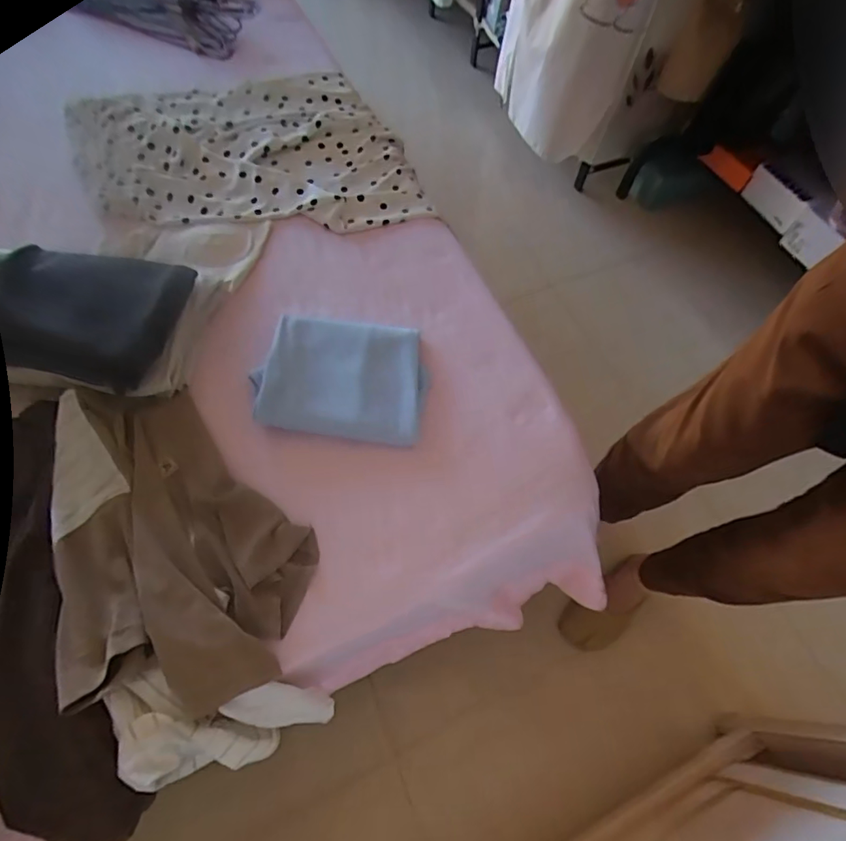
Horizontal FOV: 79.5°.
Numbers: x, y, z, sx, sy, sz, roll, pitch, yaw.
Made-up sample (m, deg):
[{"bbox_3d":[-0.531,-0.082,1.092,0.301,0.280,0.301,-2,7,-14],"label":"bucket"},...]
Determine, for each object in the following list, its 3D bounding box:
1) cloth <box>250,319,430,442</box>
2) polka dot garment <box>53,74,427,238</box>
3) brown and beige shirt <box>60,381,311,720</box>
[{"bbox_3d":[-0.102,-0.059,0.638,0.205,0.037,0.170,5,62,-1],"label":"cloth"},{"bbox_3d":[-0.283,-0.434,0.822,0.515,0.049,0.397,-16,64,-12],"label":"polka dot garment"},{"bbox_3d":[-0.271,0.112,0.542,0.242,0.045,0.366,-26,67,-16],"label":"brown and beige shirt"}]

